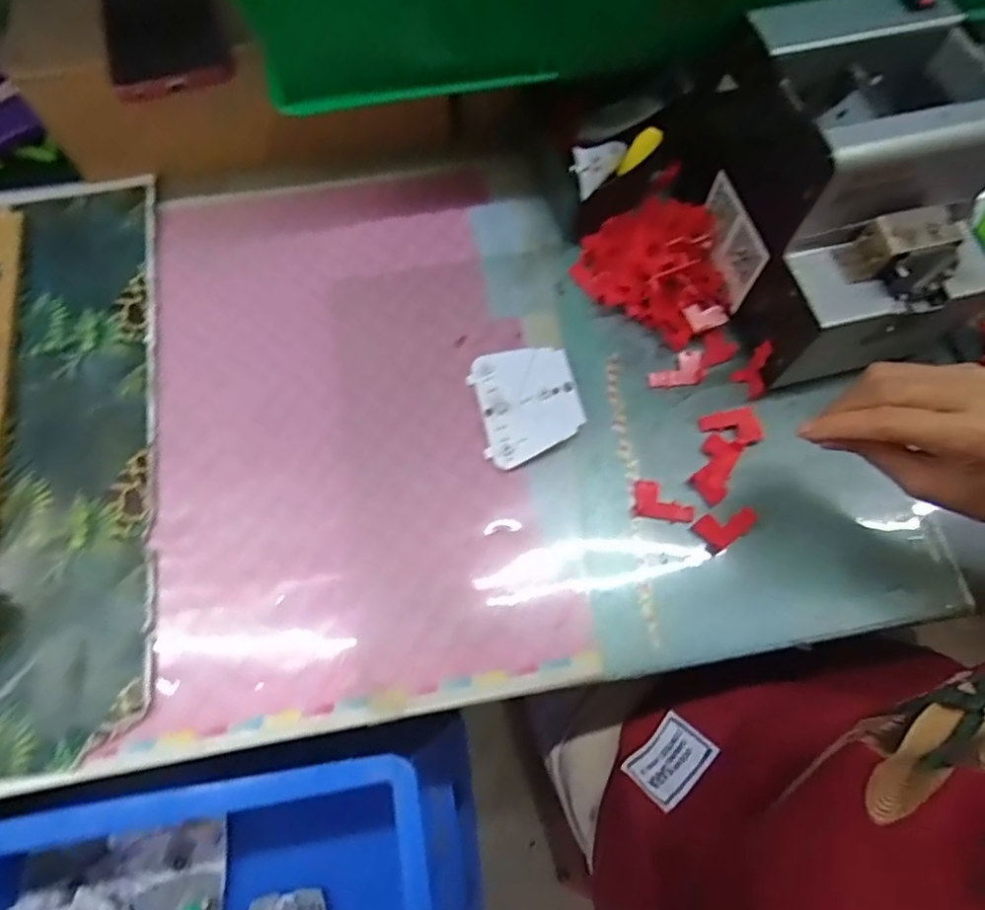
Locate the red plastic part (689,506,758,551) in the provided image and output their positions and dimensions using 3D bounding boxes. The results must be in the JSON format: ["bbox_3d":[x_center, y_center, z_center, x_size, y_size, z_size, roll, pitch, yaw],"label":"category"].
[{"bbox_3d":[0.149,0.044,0.381,0.039,0.004,0.022,-31,72,-13],"label":"red plastic part"}]

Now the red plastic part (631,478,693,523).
[{"bbox_3d":[0.109,0.030,0.383,0.039,0.004,0.024,14,68,4],"label":"red plastic part"}]

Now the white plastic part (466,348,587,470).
[{"bbox_3d":[0.024,-0.035,0.406,0.065,0.020,0.079,-11,69,-6],"label":"white plastic part"}]

